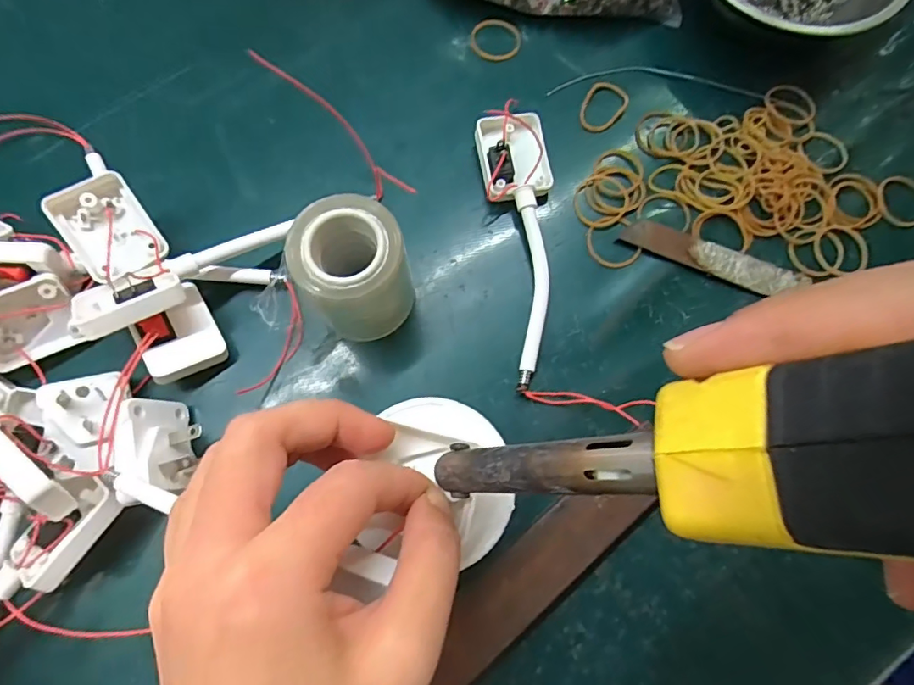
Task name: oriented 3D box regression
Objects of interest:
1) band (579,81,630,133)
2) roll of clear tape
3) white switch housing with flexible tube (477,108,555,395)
[{"bbox_3d":[0.088,-0.144,0.323,0.025,0.004,0.037,34,78,8],"label":"band"},{"bbox_3d":[-0.049,-0.033,0.260,0.049,0.069,0.048,0,76,0],"label":"roll of clear tape"},{"bbox_3d":[0.038,-0.057,0.288,0.039,0.023,0.158,-5,76,-1],"label":"white switch housing with flexible tube"}]

